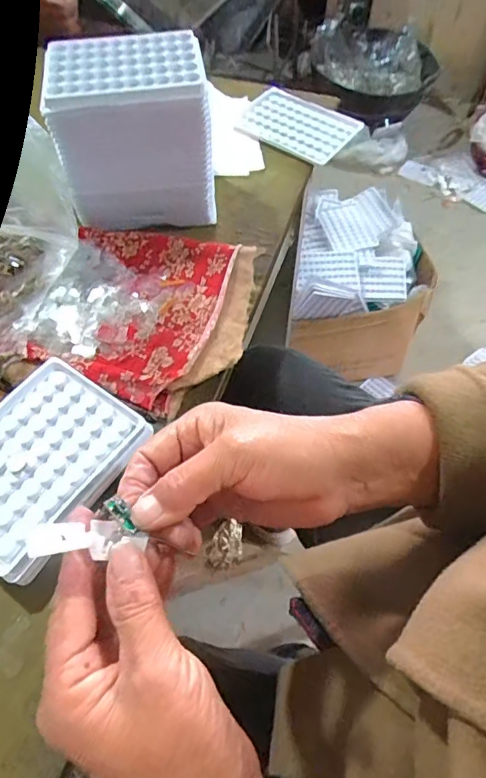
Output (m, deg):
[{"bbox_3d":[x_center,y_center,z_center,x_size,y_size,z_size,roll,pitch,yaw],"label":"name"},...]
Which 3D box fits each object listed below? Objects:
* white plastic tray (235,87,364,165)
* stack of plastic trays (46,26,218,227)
[{"bbox_3d":[0.063,-0.305,0.563,0.127,0.008,0.096,31,63,16],"label":"white plastic tray"},{"bbox_3d":[-0.093,-0.227,0.441,0.131,0.126,0.088,-5,59,-4],"label":"stack of plastic trays"}]

